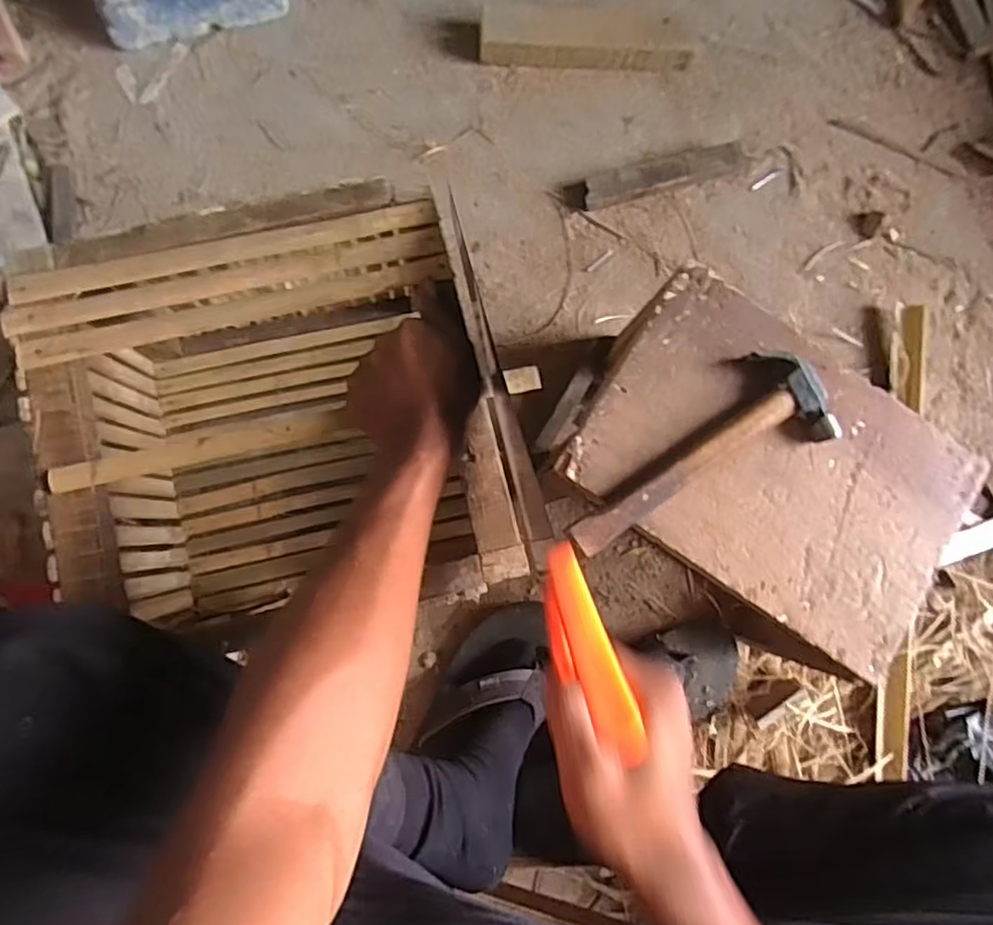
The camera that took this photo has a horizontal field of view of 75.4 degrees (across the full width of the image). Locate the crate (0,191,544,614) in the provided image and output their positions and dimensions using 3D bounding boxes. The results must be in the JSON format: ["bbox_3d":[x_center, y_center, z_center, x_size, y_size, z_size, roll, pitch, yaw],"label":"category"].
[{"bbox_3d":[-0.185,-0.022,0.581,0.328,0.252,0.305,-14,85,-6],"label":"crate"}]

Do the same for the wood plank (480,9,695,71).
[{"bbox_3d":[0.113,-0.537,0.806,0.262,0.029,0.070,-1,84,-5],"label":"wood plank"}]

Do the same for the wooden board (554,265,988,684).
[{"bbox_3d":[0.240,0.004,0.541,0.328,0.021,0.219,34,82,-1],"label":"wooden board"}]

